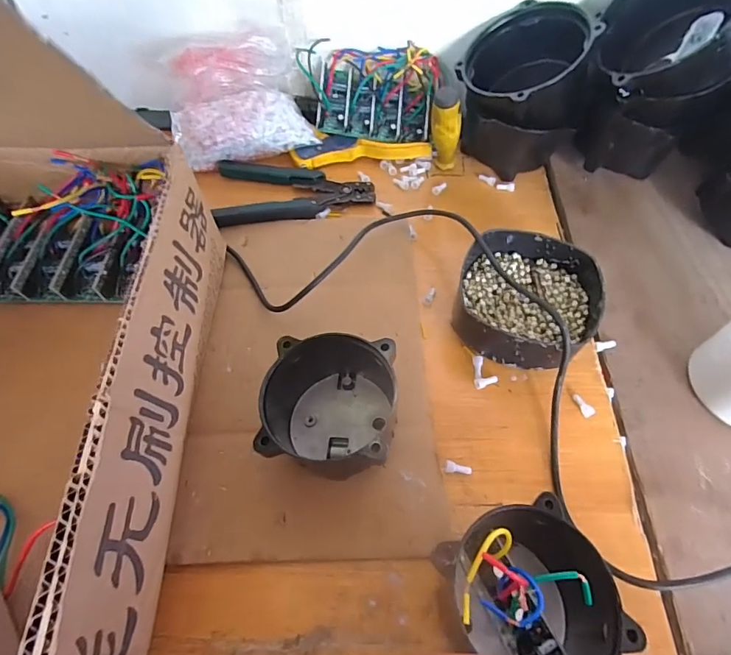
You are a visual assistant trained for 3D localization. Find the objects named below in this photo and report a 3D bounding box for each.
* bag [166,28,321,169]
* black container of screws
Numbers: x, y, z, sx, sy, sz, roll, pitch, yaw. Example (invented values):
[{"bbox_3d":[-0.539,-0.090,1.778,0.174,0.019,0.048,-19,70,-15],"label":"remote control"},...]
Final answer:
[{"bbox_3d":[-0.146,-0.260,0.514,0.150,0.111,0.079,-11,58,-8],"label":"bag"},{"bbox_3d":[0.144,-0.024,0.402,0.117,0.053,0.120,0,58,-1],"label":"black container of screws"}]

